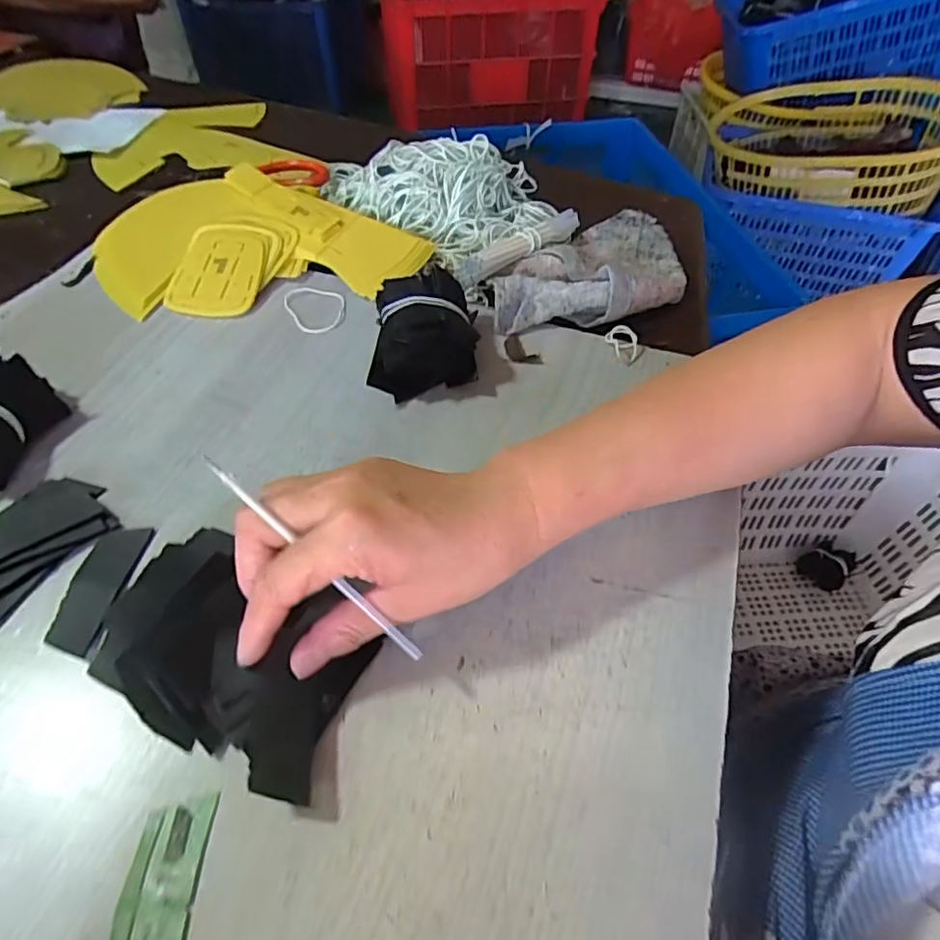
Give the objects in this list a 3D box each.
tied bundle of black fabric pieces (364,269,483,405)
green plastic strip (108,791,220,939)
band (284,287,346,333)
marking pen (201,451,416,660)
[{"bbox_3d":[-0.031,-0.098,0.411,0.069,0.050,0.090,1,51,0],"label":"tied bundle of black fabric pieces"},{"bbox_3d":[-0.121,0.164,0.229,0.029,0.004,0.063,1,52,0],"label":"green plastic strip"},{"bbox_3d":[-0.122,-0.131,0.468,0.044,0.004,0.061,-26,56,-20],"label":"band"},{"bbox_3d":[-0.068,0.039,0.256,0.128,0.005,0.005,44,58,-5],"label":"marking pen"}]

